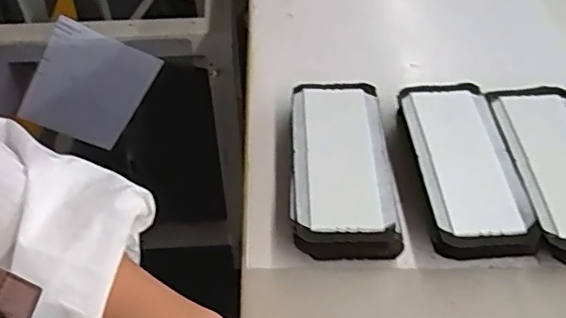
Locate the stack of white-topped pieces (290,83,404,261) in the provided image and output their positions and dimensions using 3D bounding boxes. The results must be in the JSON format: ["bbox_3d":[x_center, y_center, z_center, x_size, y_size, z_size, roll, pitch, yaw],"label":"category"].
[{"bbox_3d":[0.045,0.007,0.472,0.077,0.032,0.166,-2,48,0],"label":"stack of white-topped pieces"}]

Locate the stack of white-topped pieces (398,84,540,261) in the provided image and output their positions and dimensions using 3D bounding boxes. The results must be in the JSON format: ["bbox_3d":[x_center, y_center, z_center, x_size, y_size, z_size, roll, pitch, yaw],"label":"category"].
[{"bbox_3d":[0.143,0.006,0.477,0.074,0.036,0.165,-4,47,-1],"label":"stack of white-topped pieces"}]

